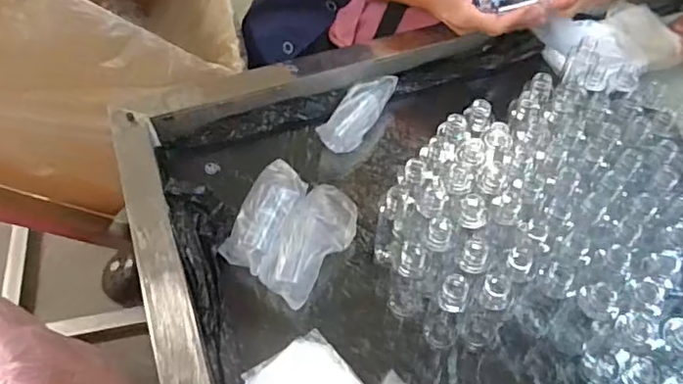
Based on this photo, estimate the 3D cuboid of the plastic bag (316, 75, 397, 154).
[{"bbox_3d":[0.020,-0.090,0.648,0.043,0.035,0.114,25,57,18],"label":"plastic bag"}]

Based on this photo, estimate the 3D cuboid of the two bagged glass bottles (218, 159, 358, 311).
[{"bbox_3d":[-0.050,0.038,0.555,0.107,0.051,0.124,28,58,20],"label":"two bagged glass bottles"}]

